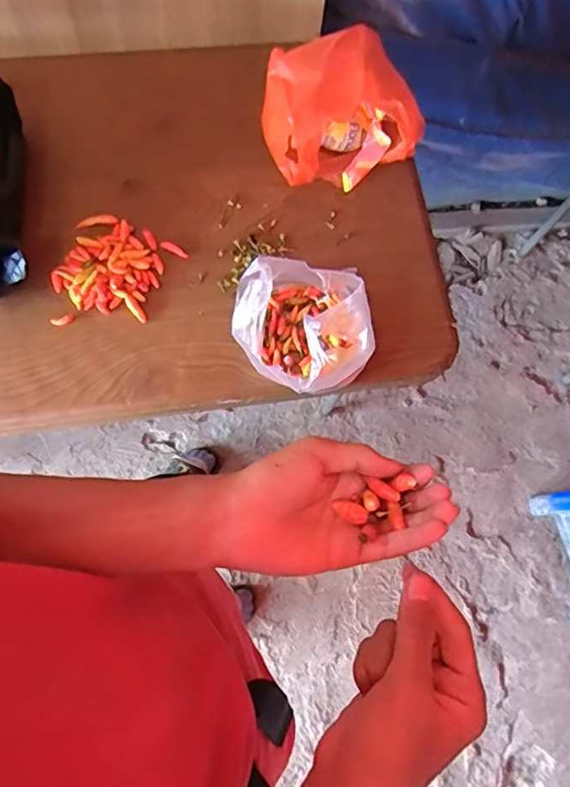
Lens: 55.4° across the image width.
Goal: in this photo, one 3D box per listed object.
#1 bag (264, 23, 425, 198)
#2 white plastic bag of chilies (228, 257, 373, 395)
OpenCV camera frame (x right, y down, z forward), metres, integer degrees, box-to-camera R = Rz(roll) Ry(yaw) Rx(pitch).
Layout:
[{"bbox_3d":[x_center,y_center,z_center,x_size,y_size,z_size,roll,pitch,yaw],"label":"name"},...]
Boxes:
[{"bbox_3d":[0.074,-0.406,0.790,0.205,0.122,0.199,-8,73,-7],"label":"bag"},{"bbox_3d":[0.011,-0.085,0.657,0.147,0.183,0.160,-35,78,-14],"label":"white plastic bag of chilies"}]

